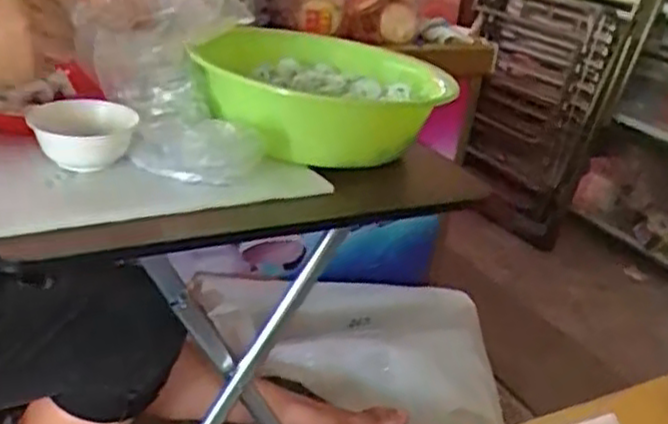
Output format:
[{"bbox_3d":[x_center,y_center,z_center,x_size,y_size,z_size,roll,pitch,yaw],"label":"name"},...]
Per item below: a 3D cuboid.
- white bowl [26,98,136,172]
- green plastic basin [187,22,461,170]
[{"bbox_3d":[-0.282,-0.092,0.838,0.112,0.046,0.131,-2,26,-18],"label":"white bowl"},{"bbox_3d":[-0.021,-0.162,0.990,0.327,0.098,0.337,0,26,-14],"label":"green plastic basin"}]

